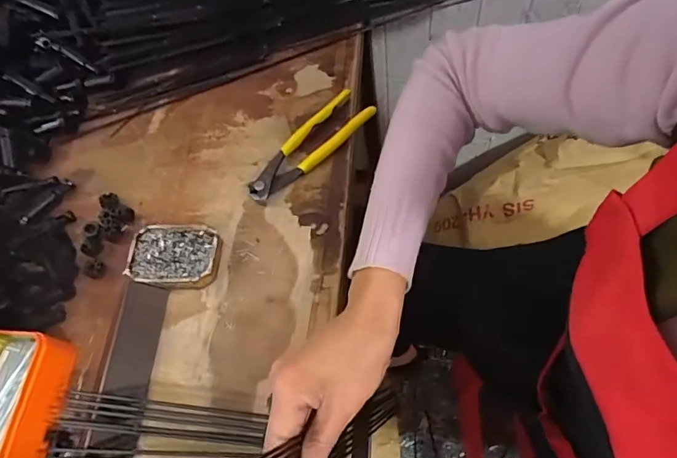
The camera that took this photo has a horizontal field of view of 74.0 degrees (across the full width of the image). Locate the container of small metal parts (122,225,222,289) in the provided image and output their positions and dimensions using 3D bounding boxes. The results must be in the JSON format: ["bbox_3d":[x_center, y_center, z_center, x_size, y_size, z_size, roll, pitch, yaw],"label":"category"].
[{"bbox_3d":[-0.163,0.028,0.449,0.088,0.023,0.060,-3,62,2],"label":"container of small metal parts"}]

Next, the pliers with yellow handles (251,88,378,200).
[{"bbox_3d":[-0.031,-0.089,0.487,0.160,0.030,0.048,-41,64,-14],"label":"pliers with yellow handles"}]

